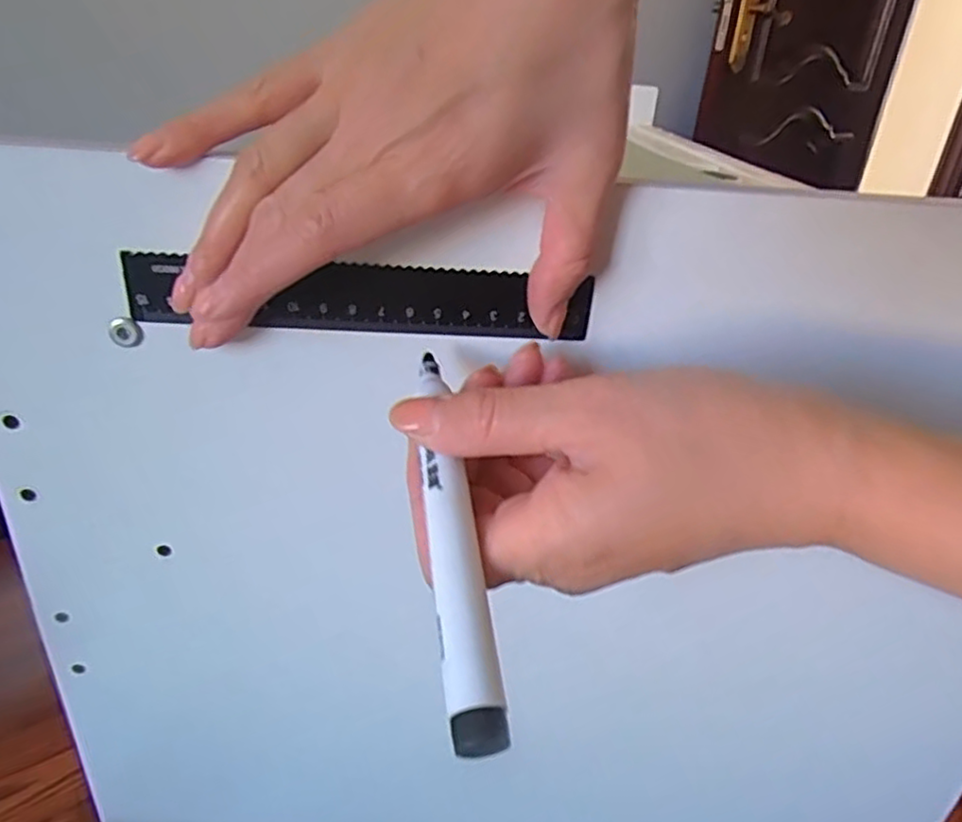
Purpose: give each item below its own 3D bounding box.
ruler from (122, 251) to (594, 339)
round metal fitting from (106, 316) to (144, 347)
[{"bbox_3d":[-0.040,-0.039,0.240,0.157,0.023,0.004,2,30,-6],"label":"ruler"},{"bbox_3d":[-0.123,-0.027,0.238,0.010,0.011,0.004,14,30,8],"label":"round metal fitting"}]

